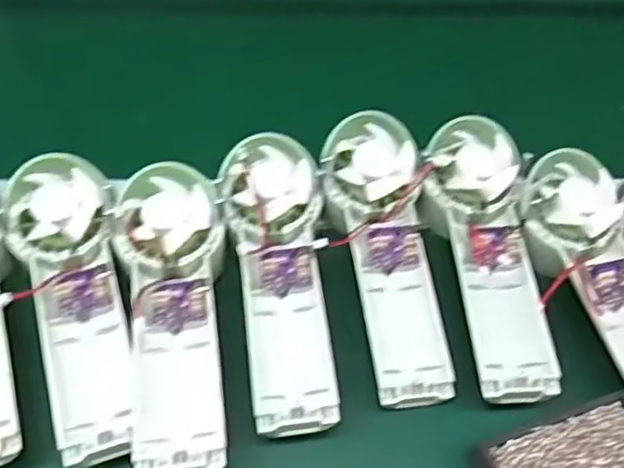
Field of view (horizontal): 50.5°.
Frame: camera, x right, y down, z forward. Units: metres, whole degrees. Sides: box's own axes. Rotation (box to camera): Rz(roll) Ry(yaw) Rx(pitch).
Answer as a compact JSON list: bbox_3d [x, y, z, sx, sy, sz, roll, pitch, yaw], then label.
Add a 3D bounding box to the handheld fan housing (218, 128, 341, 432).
[{"bbox_3d":[-0.019,0.023,0.374,0.056,0.039,0.173,-4,55,-5],"label":"handheld fan housing"}]

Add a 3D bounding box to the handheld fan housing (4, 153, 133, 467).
[{"bbox_3d":[-0.129,0.036,0.363,0.061,0.042,0.176,-16,57,-14],"label":"handheld fan housing"}]

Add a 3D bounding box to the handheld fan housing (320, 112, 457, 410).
[{"bbox_3d":[0.045,0.011,0.391,0.057,0.026,0.174,-7,69,-8],"label":"handheld fan housing"}]

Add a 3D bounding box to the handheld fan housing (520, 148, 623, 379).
[{"bbox_3d":[0.172,0.028,0.377,0.055,0.033,0.174,-12,56,-11],"label":"handheld fan housing"}]

